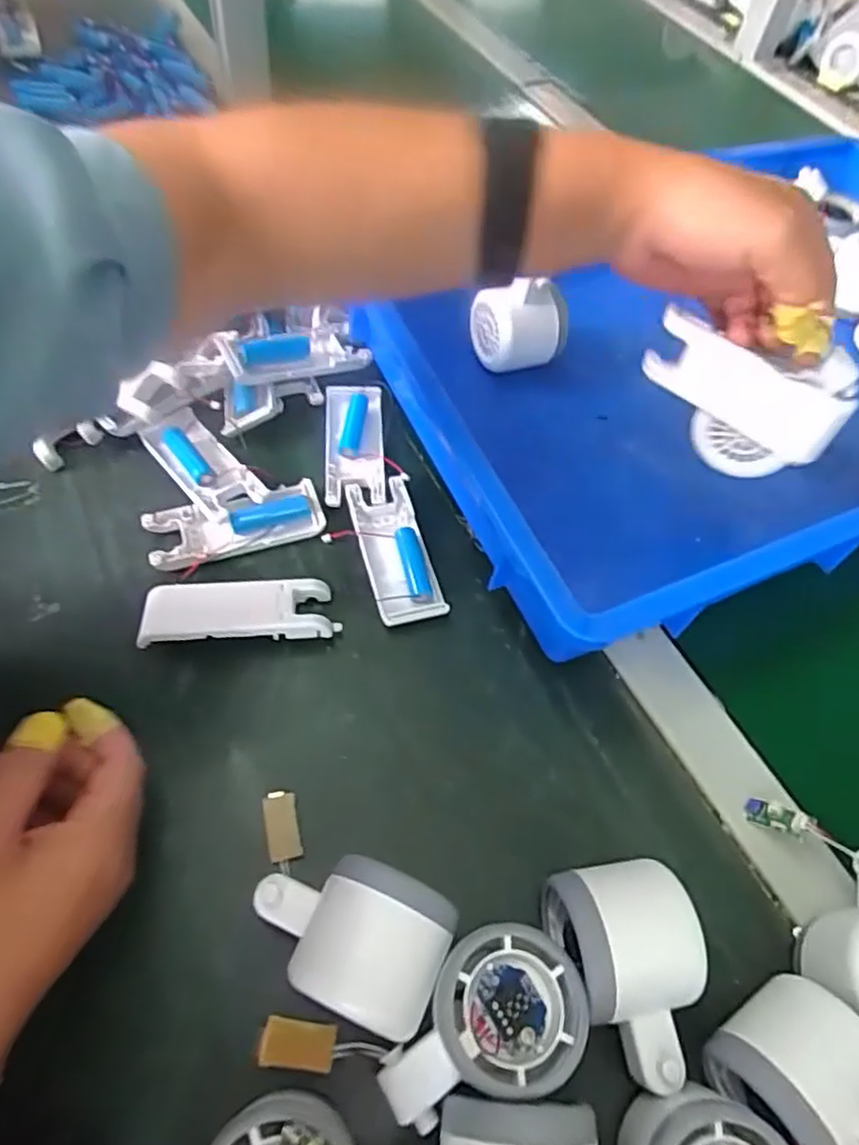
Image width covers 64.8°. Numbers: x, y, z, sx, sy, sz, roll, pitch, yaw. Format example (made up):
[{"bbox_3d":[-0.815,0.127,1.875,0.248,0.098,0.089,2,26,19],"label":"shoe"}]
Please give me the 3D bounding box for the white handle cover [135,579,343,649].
[{"bbox_3d":[-0.110,0.023,0.394,0.104,0.023,0.039,-3,59,-8],"label":"white handle cover"}]

